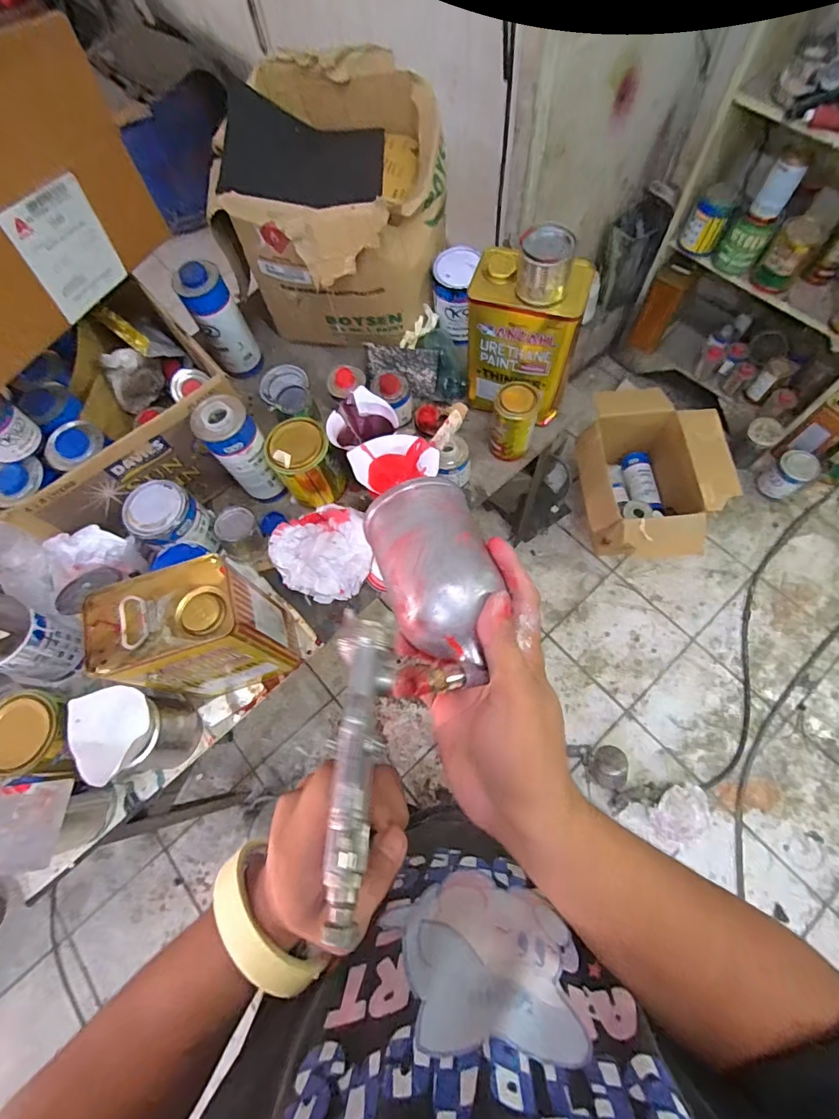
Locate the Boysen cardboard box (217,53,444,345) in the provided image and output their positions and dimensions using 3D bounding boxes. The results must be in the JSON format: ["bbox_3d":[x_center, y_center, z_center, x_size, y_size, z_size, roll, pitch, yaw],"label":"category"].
[{"bbox_3d":[-0.155,-0.644,0.885,0.395,0.271,0.412,-4,69,3],"label":"Boysen cardboard box"}]

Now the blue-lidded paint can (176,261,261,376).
[{"bbox_3d":[-0.388,-0.456,0.901,0.089,0.230,0.084,-2,69,4],"label":"blue-lidded paint can"}]

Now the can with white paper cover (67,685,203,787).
[{"bbox_3d":[-0.398,0.239,0.647,0.112,0.150,0.115,0,73,0],"label":"can with white paper cover"}]

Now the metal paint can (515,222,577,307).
[{"bbox_3d":[0.172,-0.407,0.639,0.071,0.072,0.064,5,69,7],"label":"metal paint can"}]

